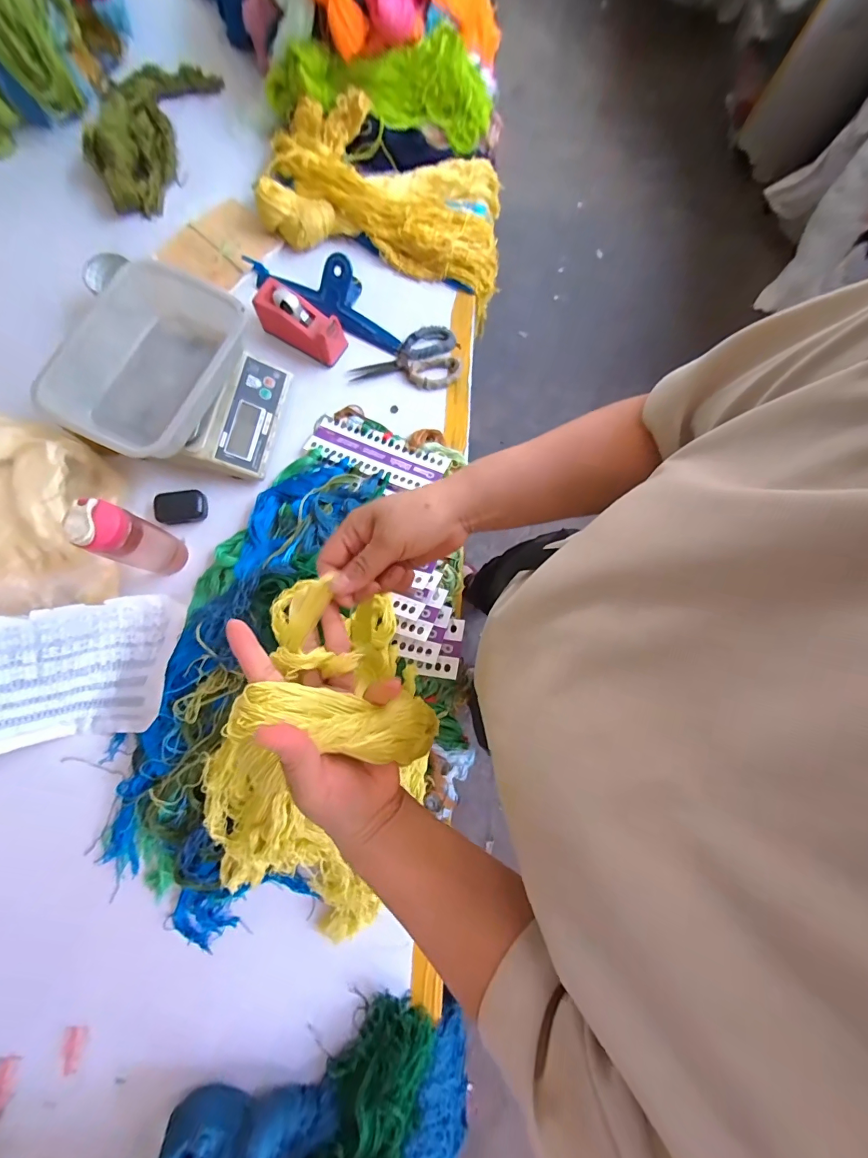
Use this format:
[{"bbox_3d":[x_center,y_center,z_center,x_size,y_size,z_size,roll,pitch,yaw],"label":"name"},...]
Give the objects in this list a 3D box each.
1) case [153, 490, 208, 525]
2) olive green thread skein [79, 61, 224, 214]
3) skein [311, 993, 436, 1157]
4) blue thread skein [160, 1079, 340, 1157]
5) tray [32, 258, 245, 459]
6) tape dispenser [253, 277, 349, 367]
[{"bbox_3d":[-0.414,-0.118,0.679,0.075,0.018,0.053,-7,80,-4],"label":"case"},{"bbox_3d":[-0.561,-0.893,0.800,0.144,0.053,0.385,14,80,0],"label":"olive green thread skein"},{"bbox_3d":[-0.111,0.733,0.512,0.126,0.081,0.344,25,80,2],"label":"skein"},{"bbox_3d":[-0.229,0.701,0.527,0.213,0.062,0.066,-7,80,-4],"label":"blue thread skein"},{"bbox_3d":[-0.435,-0.319,0.632,0.205,0.094,0.292,23,80,1],"label":"tray"},{"bbox_3d":[-0.232,-0.449,0.727,0.155,0.064,0.067,27,80,2],"label":"tape dispenser"}]

